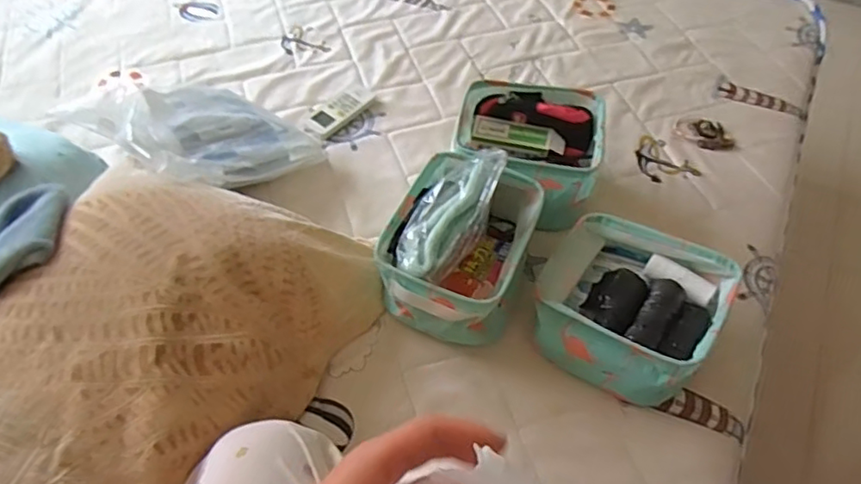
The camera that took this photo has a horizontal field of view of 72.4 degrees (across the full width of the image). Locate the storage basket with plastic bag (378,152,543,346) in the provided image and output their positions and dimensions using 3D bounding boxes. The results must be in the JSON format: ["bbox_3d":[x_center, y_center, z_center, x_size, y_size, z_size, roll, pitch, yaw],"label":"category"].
[{"bbox_3d":[0.038,-0.002,0.736,0.158,0.175,0.212,18,55,13],"label":"storage basket with plastic bag"}]

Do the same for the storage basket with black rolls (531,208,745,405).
[{"bbox_3d":[0.237,0.078,0.719,0.192,0.115,0.187,23,56,16],"label":"storage basket with black rolls"}]

